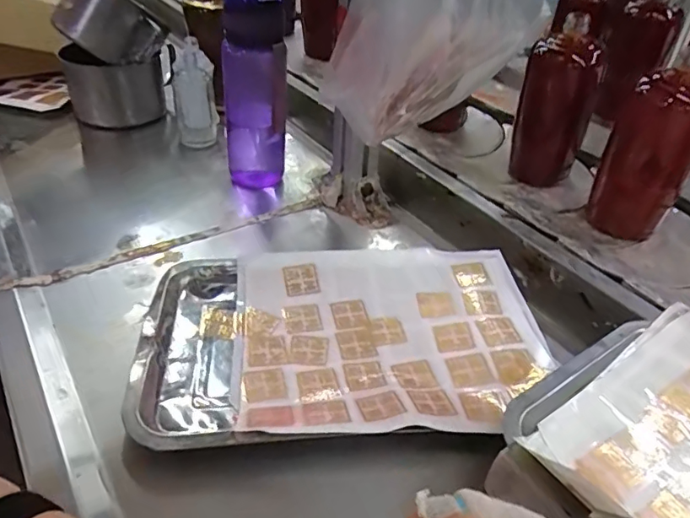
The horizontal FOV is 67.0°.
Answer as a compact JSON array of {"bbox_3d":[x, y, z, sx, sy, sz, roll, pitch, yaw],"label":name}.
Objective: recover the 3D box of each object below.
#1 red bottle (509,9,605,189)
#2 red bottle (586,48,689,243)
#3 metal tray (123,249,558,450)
[{"bbox_3d":[0.242,-0.177,0.604,0.062,0.178,0.063,-9,41,-13],"label":"red bottle"},{"bbox_3d":[0.323,-0.112,0.542,0.076,0.172,0.065,31,48,30],"label":"red bottle"},{"bbox_3d":[0.001,0.064,0.453,0.333,0.028,0.210,-2,40,-5],"label":"metal tray"}]

